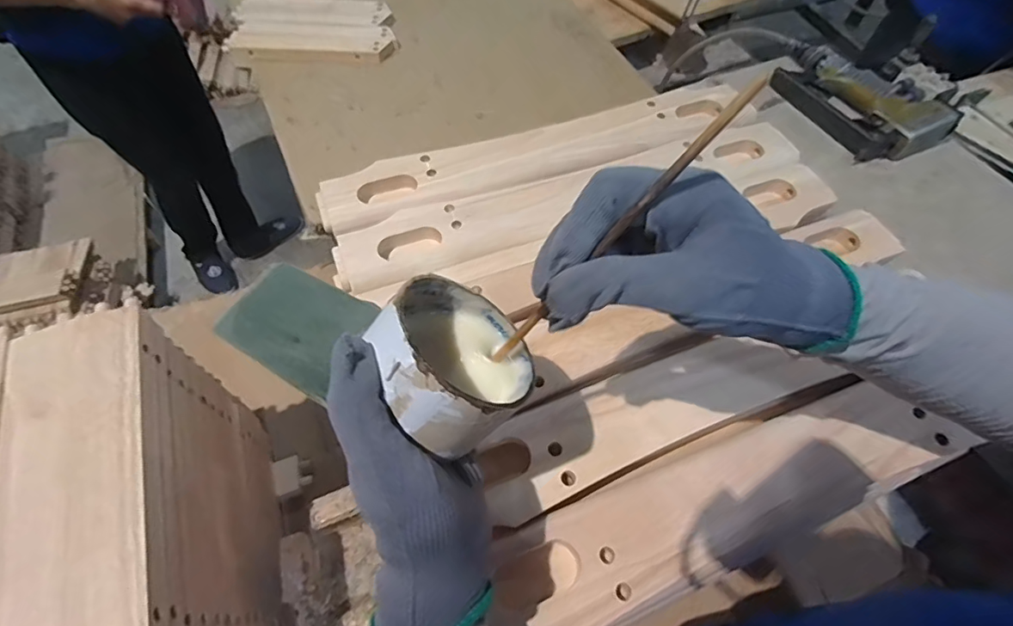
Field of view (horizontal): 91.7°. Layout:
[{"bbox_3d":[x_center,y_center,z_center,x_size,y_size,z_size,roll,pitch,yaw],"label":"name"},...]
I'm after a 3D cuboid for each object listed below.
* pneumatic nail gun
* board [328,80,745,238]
[{"bbox_3d":[0.442,-0.284,0.642,0.110,0.048,0.224,-27,64,-16],"label":"pneumatic nail gun"},{"bbox_3d":[0.046,-0.181,0.529,0.481,0.016,0.085,-18,62,-12],"label":"board"}]

